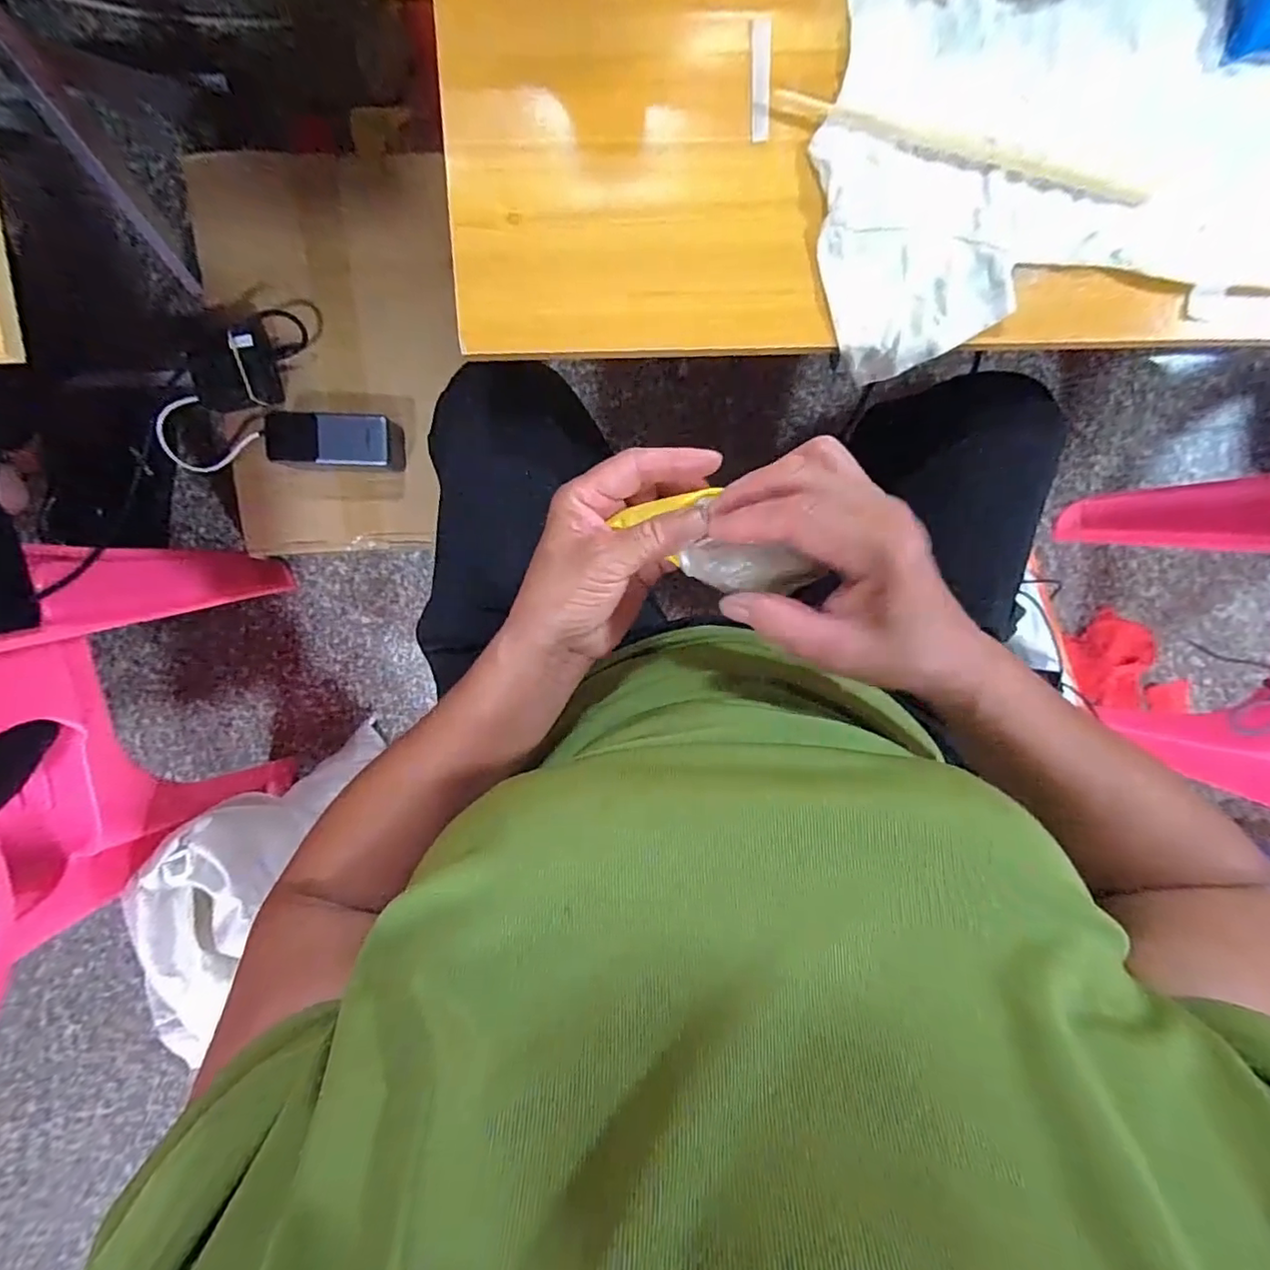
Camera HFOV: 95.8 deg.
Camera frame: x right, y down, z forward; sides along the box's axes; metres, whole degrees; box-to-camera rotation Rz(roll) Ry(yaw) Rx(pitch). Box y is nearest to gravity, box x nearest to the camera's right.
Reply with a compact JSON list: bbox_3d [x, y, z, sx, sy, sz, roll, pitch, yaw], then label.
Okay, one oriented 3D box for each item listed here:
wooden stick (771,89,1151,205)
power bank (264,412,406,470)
[{"bbox_3d":[0.190,-0.284,0.336,0.223,0.008,0.013,13,99,-4],"label":"wooden stick"},{"bbox_3d":[-0.332,-0.213,0.635,0.132,0.043,0.055,0,100,-1],"label":"power bank"}]

